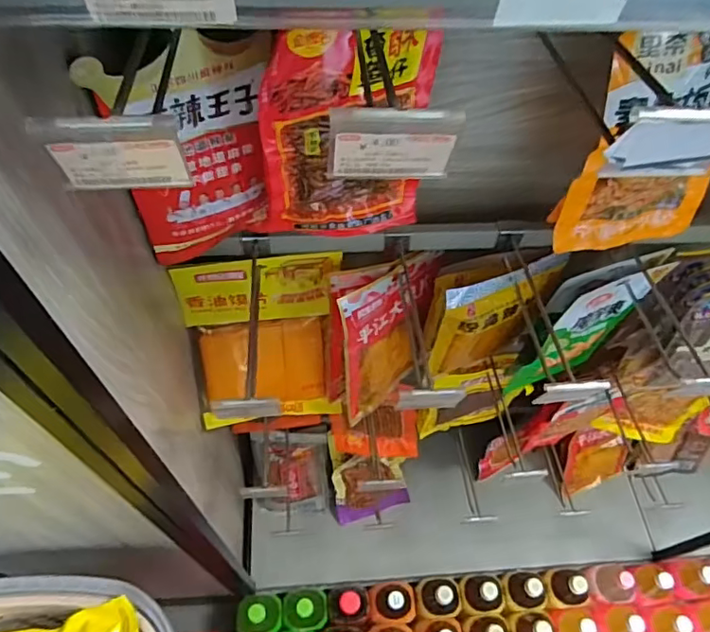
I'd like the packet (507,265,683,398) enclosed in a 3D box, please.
[{"bbox_3d":[0.331,0.022,0.775,0.171,0.255,0.043,-27,63,-19],"label":"packet"}]

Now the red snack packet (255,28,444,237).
[{"bbox_3d":[-0.006,-0.155,0.493,0.154,0.217,0.026,-13,59,-12],"label":"red snack packet"}]

